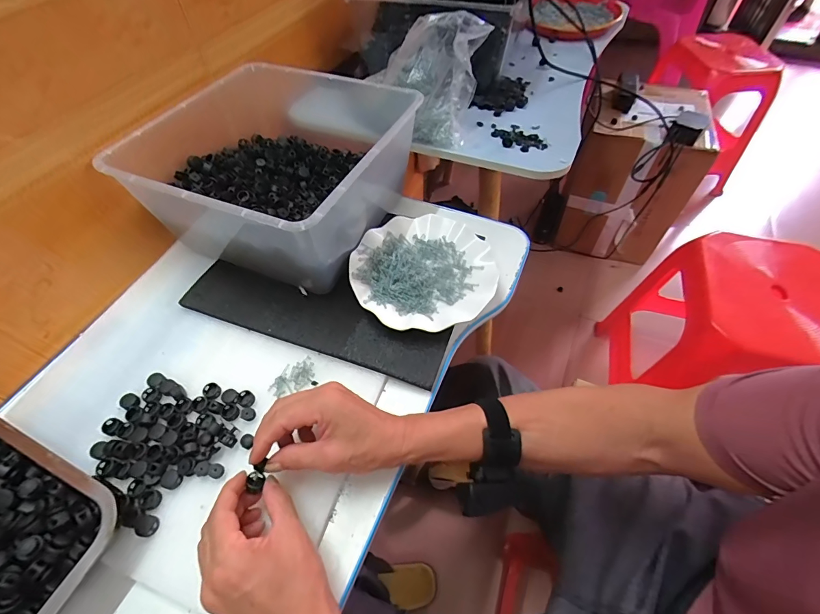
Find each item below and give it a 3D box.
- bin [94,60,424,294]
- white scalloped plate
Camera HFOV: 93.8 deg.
[{"bbox_3d":[-0.159,-0.207,0.545,0.293,0.142,0.355,19,57,15],"label":"bin"},{"bbox_3d":[0.018,-0.047,0.496,0.178,0.025,0.175,-1,54,1],"label":"white scalloped plate"}]

